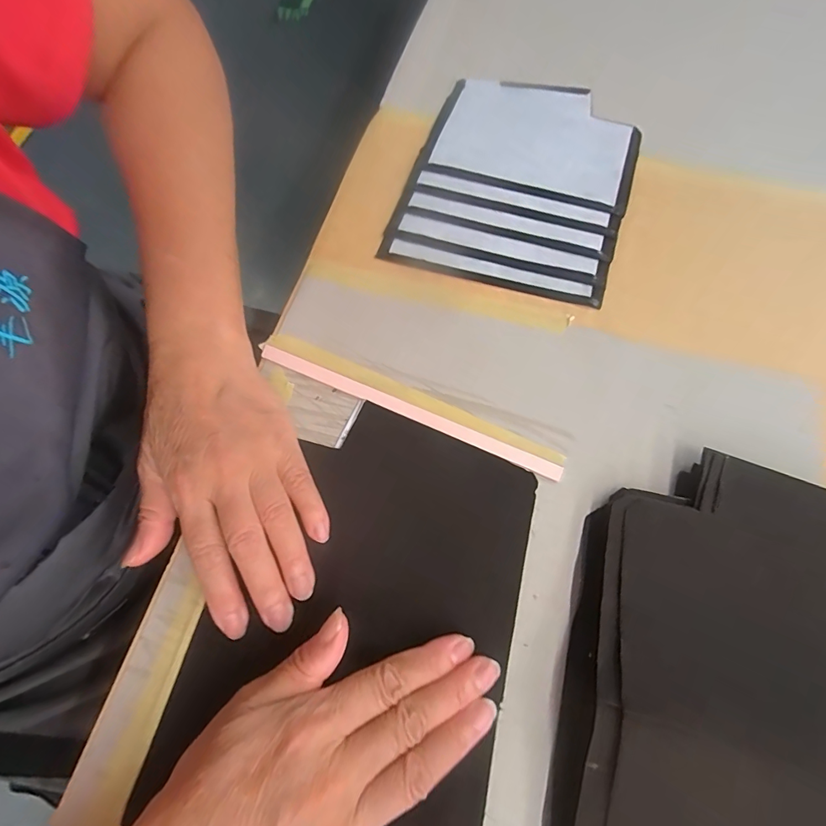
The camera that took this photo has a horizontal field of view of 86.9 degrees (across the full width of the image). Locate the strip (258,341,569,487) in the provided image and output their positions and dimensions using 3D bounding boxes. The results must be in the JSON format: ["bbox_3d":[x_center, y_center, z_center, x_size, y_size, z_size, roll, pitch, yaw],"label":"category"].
[{"bbox_3d":[-0.007,-0.003,0.292,0.216,0.007,0.011,23,72,11],"label":"strip"}]

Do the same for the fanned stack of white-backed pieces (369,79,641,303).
[{"bbox_3d":[0.086,-0.194,0.358,0.170,0.013,0.209,16,71,8],"label":"fanned stack of white-backed pieces"}]

